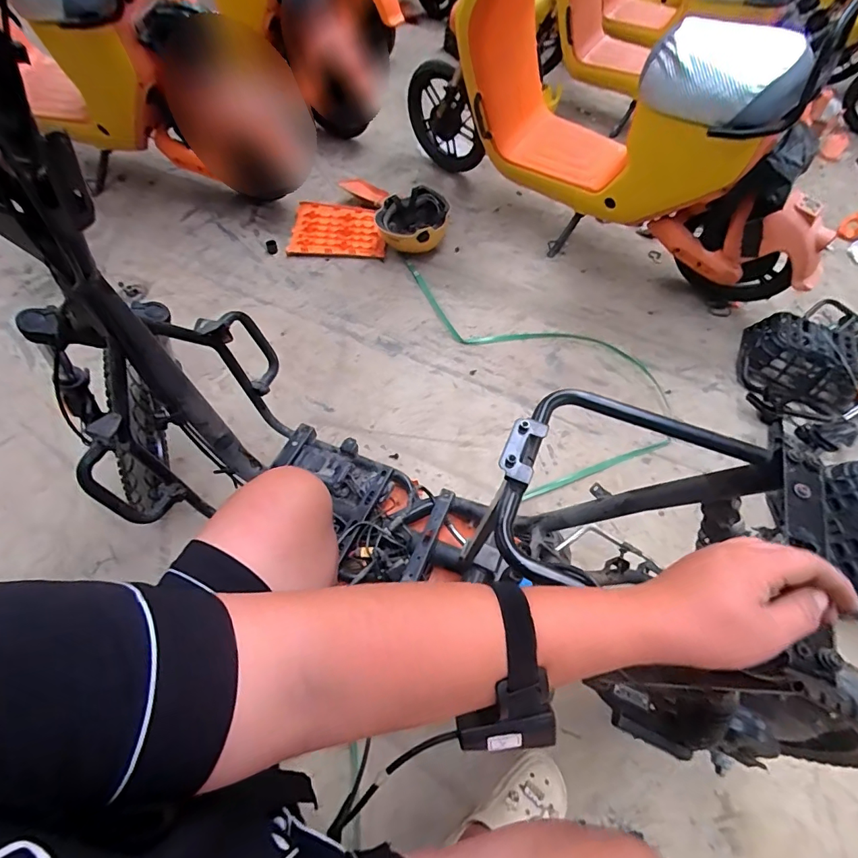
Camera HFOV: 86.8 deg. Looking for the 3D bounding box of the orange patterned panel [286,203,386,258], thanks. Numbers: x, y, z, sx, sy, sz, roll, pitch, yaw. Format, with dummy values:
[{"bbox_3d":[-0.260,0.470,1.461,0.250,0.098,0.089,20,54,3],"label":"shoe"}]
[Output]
[{"bbox_3d":[-0.327,-0.703,1.610,0.315,0.026,0.240,-2,67,-11],"label":"orange patterned panel"}]

